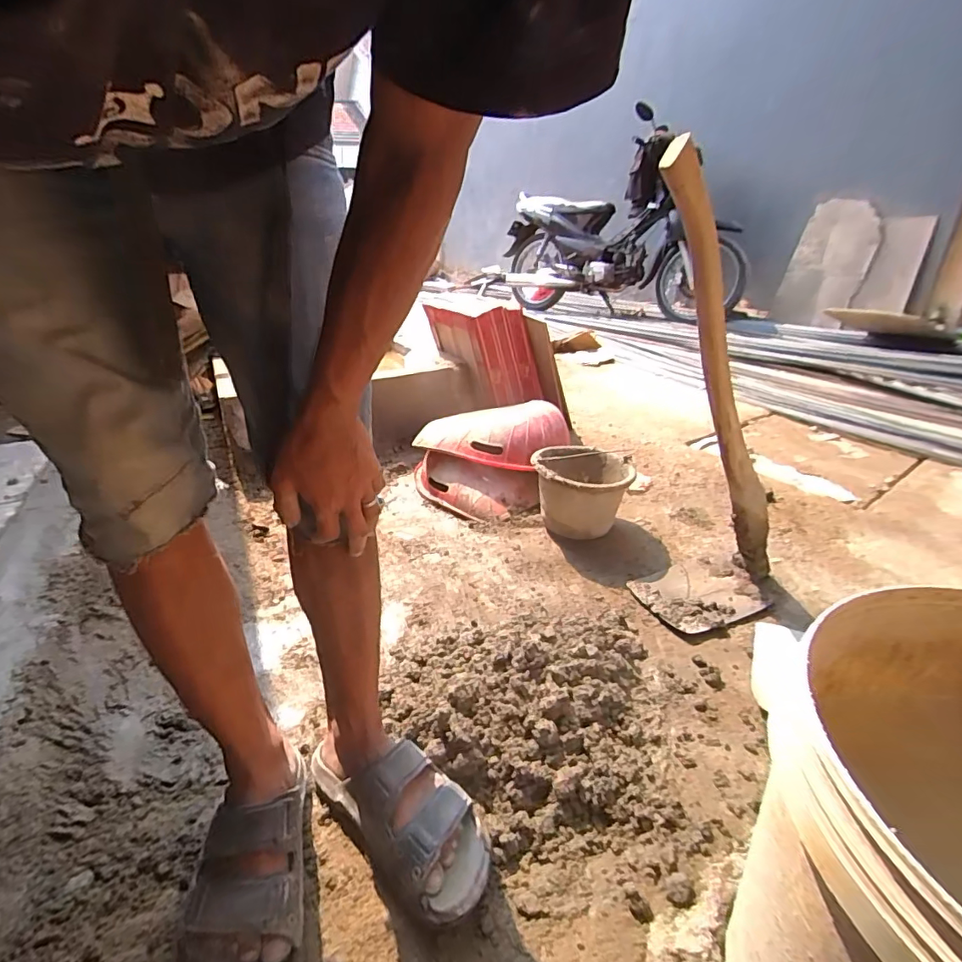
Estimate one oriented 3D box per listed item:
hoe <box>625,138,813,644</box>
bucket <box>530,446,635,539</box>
[{"bbox_3d":[0.328,-0.052,0.788,0.263,0.806,0.177,-19,28,8],"label":"hoe"},{"bbox_3d":[0.224,0.019,1.151,0.198,0.149,0.235,4,28,12],"label":"bucket"}]

